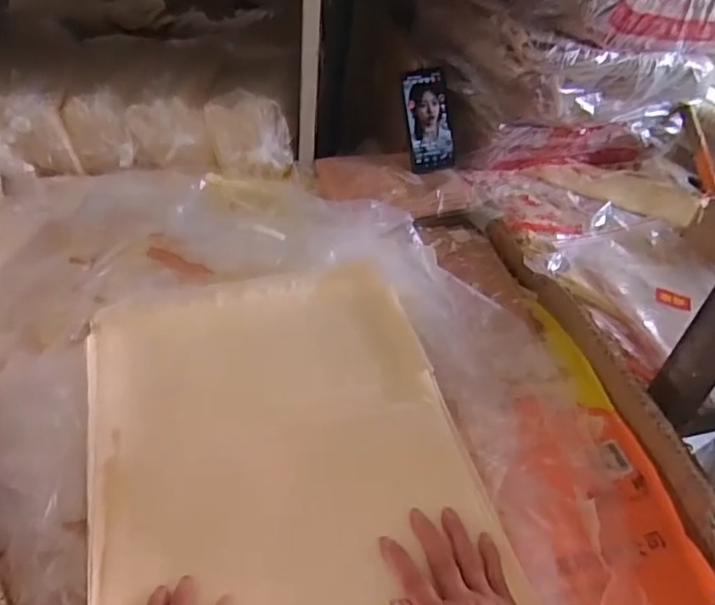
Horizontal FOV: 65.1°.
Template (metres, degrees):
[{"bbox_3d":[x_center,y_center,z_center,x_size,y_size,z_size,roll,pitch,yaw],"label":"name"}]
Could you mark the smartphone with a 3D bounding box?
[{"bbox_3d":[0.113,-0.289,0.890,0.071,0.154,0.014,-10,12,-7],"label":"smartphone"}]

